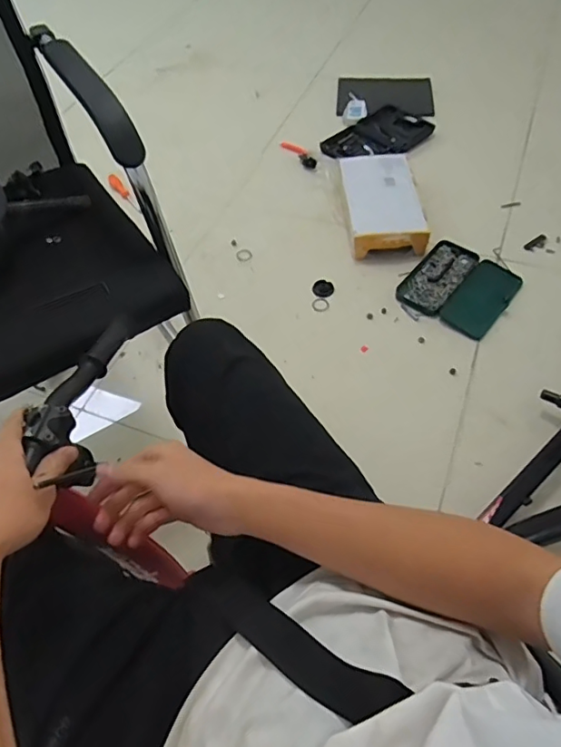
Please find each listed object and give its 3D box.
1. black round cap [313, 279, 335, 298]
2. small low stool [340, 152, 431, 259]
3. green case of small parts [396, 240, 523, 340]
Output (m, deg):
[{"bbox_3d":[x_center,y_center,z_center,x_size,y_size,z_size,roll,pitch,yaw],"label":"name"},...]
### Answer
[{"bbox_3d":[0.114,-0.225,1.403,0.054,0.011,0.058,0,57,1],"label":"black round cap"},{"bbox_3d":[0.291,-0.477,1.509,0.197,0.117,0.343,-4,55,-1],"label":"small low stool"},{"bbox_3d":[0.461,-0.226,1.383,0.250,0.053,0.260,33,62,23],"label":"green case of small parts"}]

